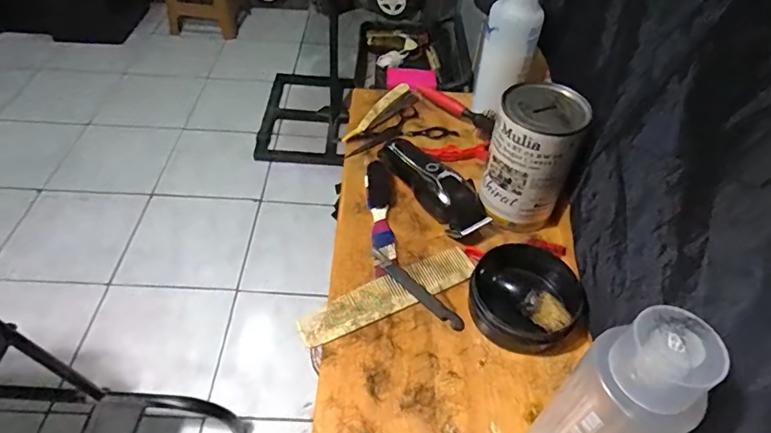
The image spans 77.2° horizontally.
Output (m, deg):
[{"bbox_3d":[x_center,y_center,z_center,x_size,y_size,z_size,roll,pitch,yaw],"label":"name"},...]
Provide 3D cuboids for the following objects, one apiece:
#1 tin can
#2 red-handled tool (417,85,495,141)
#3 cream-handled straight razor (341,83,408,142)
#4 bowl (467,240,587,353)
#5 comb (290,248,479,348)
[{"bbox_3d":[0.151,-0.060,0.510,0.080,0.139,0.070,11,48,6],"label":"tin can"},{"bbox_3d":[0.101,-0.152,0.689,0.032,0.027,0.181,-17,33,-19],"label":"red-handled tool"},{"bbox_3d":[-0.009,-0.149,0.675,0.022,0.015,0.153,26,51,18],"label":"cream-handled straight razor"},{"bbox_3d":[0.139,0.075,0.466,0.100,0.047,0.096,2,47,-3],"label":"bowl"},{"bbox_3d":[0.004,0.077,0.477,0.186,0.006,0.040,-21,64,-21],"label":"comb"}]

